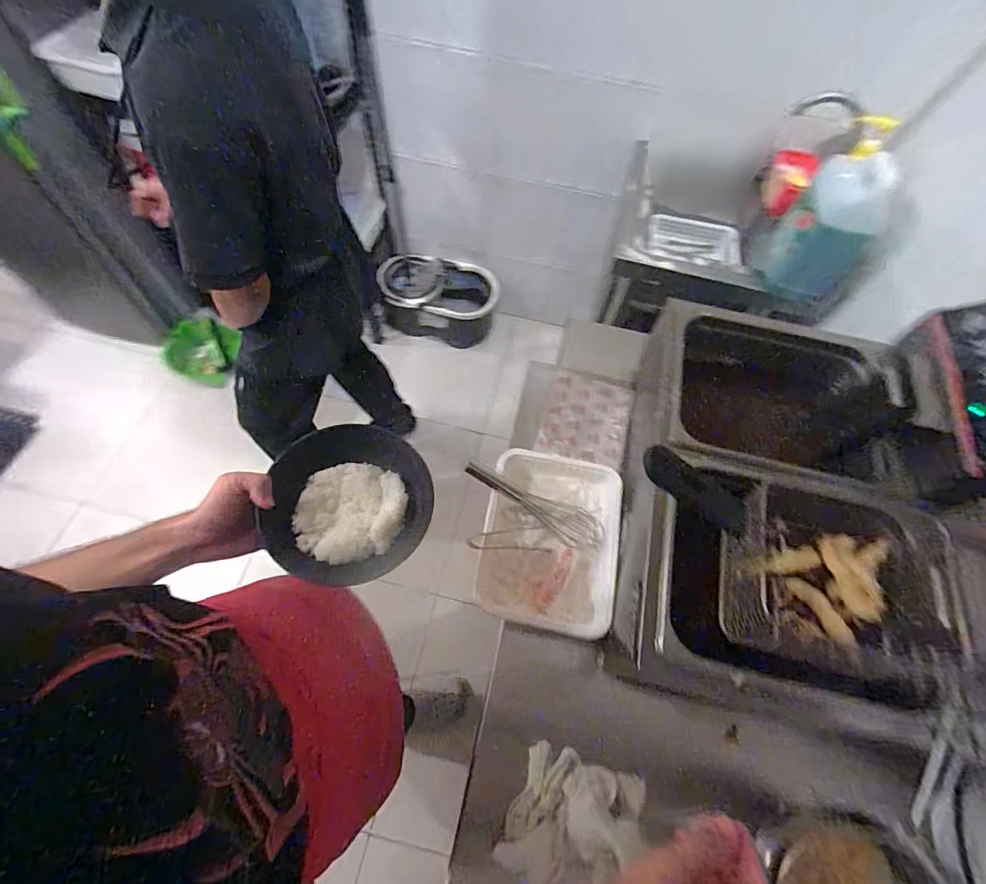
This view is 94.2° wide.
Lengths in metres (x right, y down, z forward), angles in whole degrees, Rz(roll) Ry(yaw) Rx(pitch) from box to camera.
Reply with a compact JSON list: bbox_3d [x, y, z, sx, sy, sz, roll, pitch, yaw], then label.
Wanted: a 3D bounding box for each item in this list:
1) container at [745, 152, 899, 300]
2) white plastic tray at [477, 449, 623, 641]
[{"bbox_3d":[0.682,-0.448,0.950,0.128,0.271,0.182,1,63,-4],"label":"container"},{"bbox_3d":[0.089,0.157,0.722,0.208,0.067,0.263,11,62,2],"label":"white plastic tray"}]

